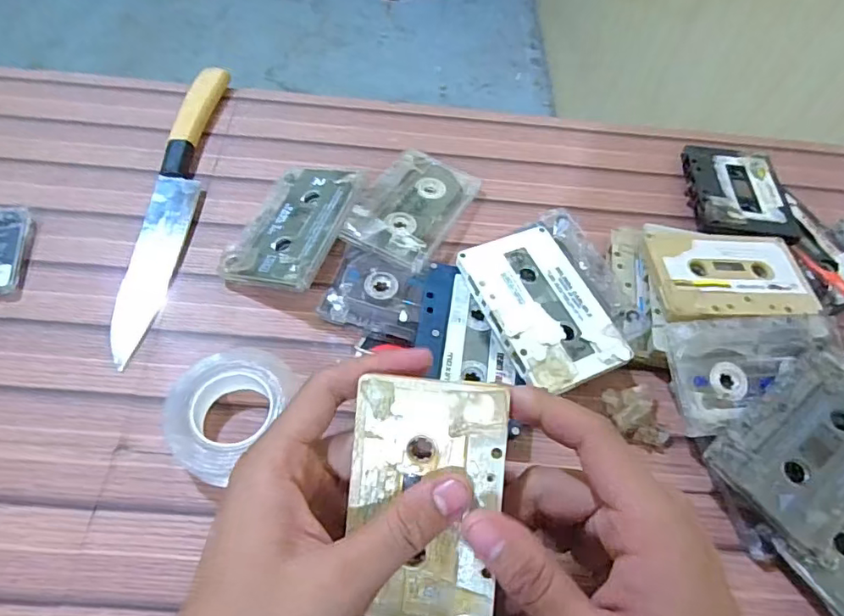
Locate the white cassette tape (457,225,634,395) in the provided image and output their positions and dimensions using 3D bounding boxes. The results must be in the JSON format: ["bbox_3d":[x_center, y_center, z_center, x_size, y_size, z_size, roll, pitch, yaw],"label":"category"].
[{"bbox_3d":[0.070,-0.001,0.324,0.069,0.015,0.101,-22,62,-16],"label":"white cassette tape"}]

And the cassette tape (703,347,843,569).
[{"bbox_3d":[0.203,0.072,0.282,0.097,0.017,0.070,-32,65,-21],"label":"cassette tape"}]

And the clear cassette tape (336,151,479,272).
[{"bbox_3d":[-0.007,-0.072,0.378,0.063,0.013,0.102,25,60,11],"label":"clear cassette tape"}]

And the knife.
[{"bbox_3d":[-0.170,-0.079,0.377,0.027,0.022,0.247,3,58,-2],"label":"knife"}]

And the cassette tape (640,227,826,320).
[{"bbox_3d":[0.194,-0.023,0.342,0.100,0.012,0.070,-2,58,-5],"label":"cassette tape"}]

